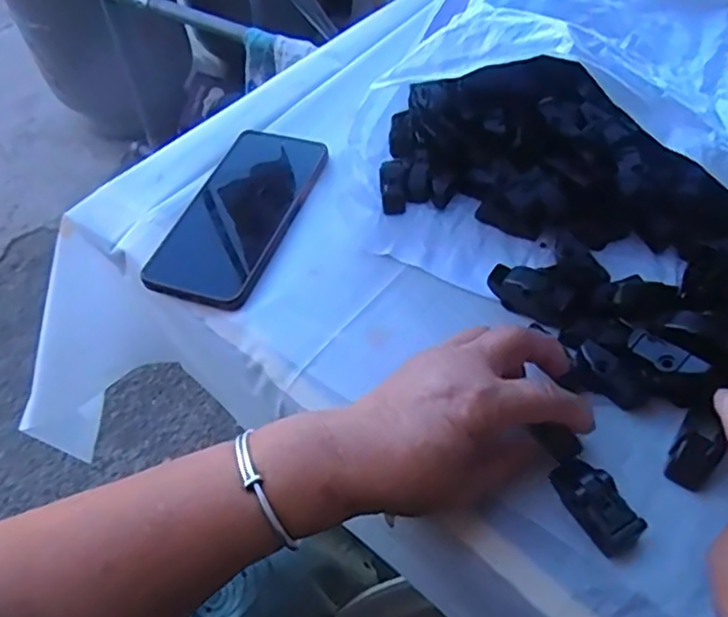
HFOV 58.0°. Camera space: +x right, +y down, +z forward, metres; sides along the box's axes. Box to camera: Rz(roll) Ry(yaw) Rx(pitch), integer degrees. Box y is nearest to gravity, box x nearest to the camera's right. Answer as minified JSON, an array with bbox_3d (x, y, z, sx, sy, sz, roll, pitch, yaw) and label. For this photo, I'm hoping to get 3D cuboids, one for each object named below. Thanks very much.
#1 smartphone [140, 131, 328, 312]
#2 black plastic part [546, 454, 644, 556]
[{"bbox_3d":[-0.091,-0.071,0.485,0.081,0.009,0.165,16,57,13],"label":"smartphone"},{"bbox_3d":[0.118,0.101,0.338,0.026,0.014,0.049,-26,58,-15],"label":"black plastic part"}]

